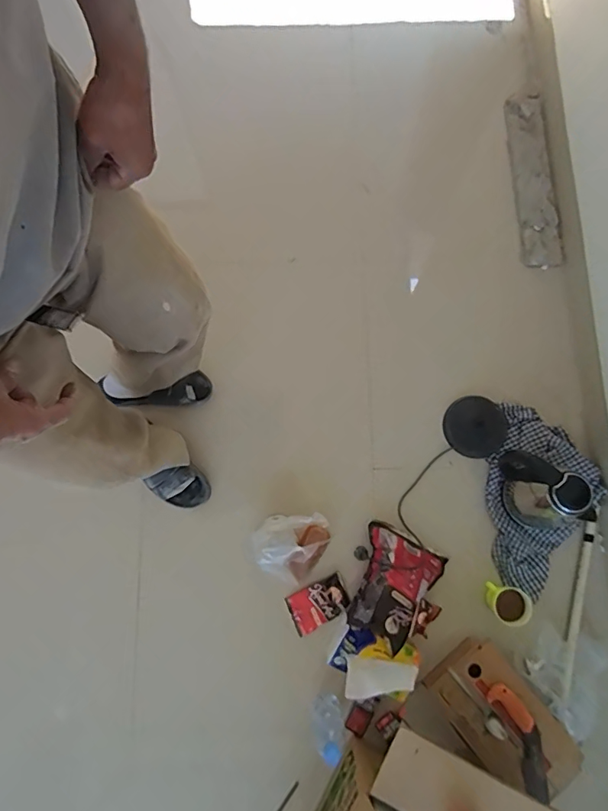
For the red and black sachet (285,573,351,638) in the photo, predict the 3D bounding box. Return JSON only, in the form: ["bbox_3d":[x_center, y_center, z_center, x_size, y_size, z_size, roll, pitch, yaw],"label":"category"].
[{"bbox_3d":[0.036,0.480,1.156,0.144,0.013,0.093,-24,79,-4],"label":"red and black sachet"}]

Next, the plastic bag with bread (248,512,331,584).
[{"bbox_3d":[-0.028,0.320,1.132,0.155,0.121,0.170,40,81,8],"label":"plastic bag with bread"}]

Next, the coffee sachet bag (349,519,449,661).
[{"bbox_3d":[0.207,0.420,1.108,0.199,0.118,0.246,24,80,5],"label":"coffee sachet bag"}]

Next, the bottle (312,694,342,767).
[{"bbox_3d":[0.050,0.663,0.998,0.056,0.232,0.053,0,78,0],"label":"bottle"}]

